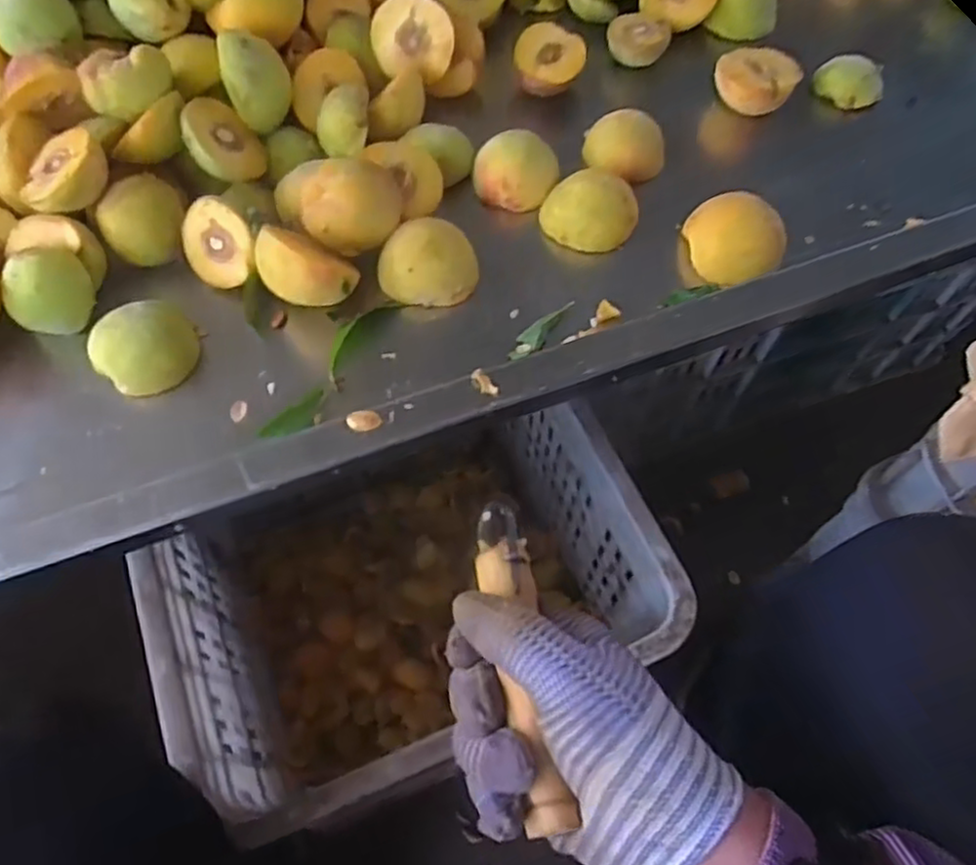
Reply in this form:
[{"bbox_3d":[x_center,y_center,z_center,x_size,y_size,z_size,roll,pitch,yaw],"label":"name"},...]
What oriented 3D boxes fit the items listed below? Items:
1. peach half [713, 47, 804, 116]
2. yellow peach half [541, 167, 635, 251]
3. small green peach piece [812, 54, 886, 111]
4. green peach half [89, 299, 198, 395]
[{"bbox_3d":[0.207,-0.273,0.563,0.060,0.023,0.052,30,65,14],"label":"peach half"},{"bbox_3d":[0.074,-0.158,0.514,0.063,0.046,0.064,1,62,-1],"label":"yellow peach half"},{"bbox_3d":[0.283,-0.276,0.571,0.054,0.037,0.028,39,68,17],"label":"small green peach piece"},{"bbox_3d":[-0.213,-0.055,0.450,0.062,0.034,0.050,-34,68,-18],"label":"green peach half"}]

